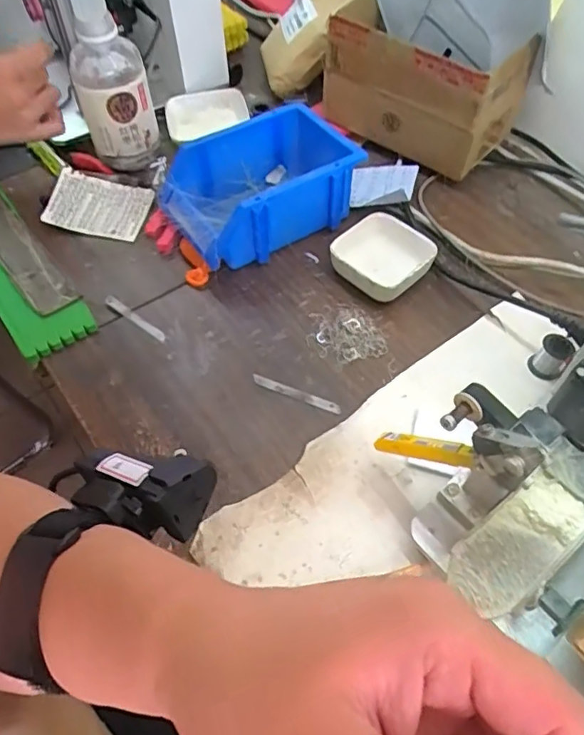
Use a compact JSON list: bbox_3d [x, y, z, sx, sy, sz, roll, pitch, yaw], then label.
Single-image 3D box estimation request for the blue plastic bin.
[{"bbox_3d":[-0.033,-0.185,0.590,0.192,0.084,0.136,-25,59,-15],"label":"blue plastic bin"}]

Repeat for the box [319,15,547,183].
[{"bbox_3d":[0.143,-0.318,0.654,0.200,0.133,0.102,39,63,25],"label":"box"}]

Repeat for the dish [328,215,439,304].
[{"bbox_3d":[0.090,-0.108,0.558,0.103,0.032,0.085,-39,64,-23],"label":"dish"}]

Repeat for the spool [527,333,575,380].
[{"bbox_3d":[0.222,-0.011,0.483,0.025,0.032,0.029,-9,56,-5],"label":"spool"}]

